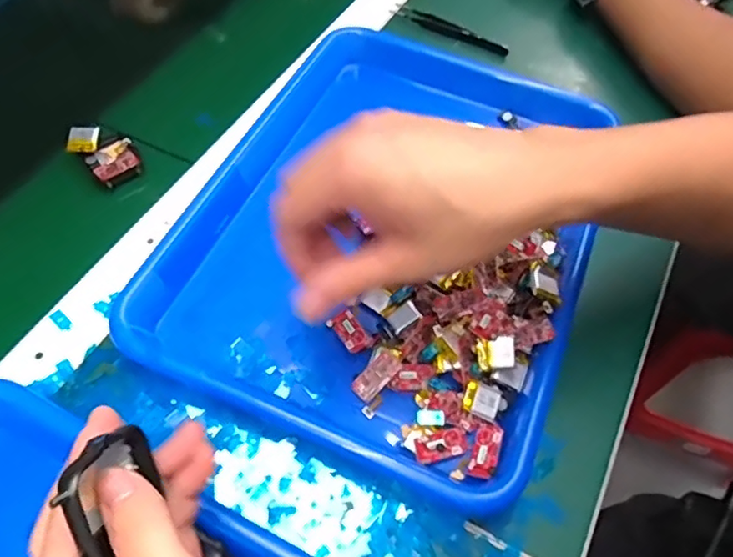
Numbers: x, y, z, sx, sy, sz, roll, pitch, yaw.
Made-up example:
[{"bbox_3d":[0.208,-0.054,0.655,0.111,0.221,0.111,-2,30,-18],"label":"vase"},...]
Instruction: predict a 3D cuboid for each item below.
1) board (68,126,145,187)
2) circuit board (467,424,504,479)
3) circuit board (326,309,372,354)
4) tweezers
[{"bbox_3d":[-0.193,-0.094,0.427,0.058,0.011,0.036,36,64,17],"label":"board"},{"bbox_3d":[0.065,0.094,0.315,0.016,0.004,0.031,1,49,33],"label":"circuit board"},{"bbox_3d":[-0.010,0.032,0.353,0.016,0.006,0.029,-32,66,-20],"label":"circuit board"},{"bbox_3d":[0.076,-0.229,0.531,0.114,0.009,0.013,29,62,14],"label":"tweezers"}]

